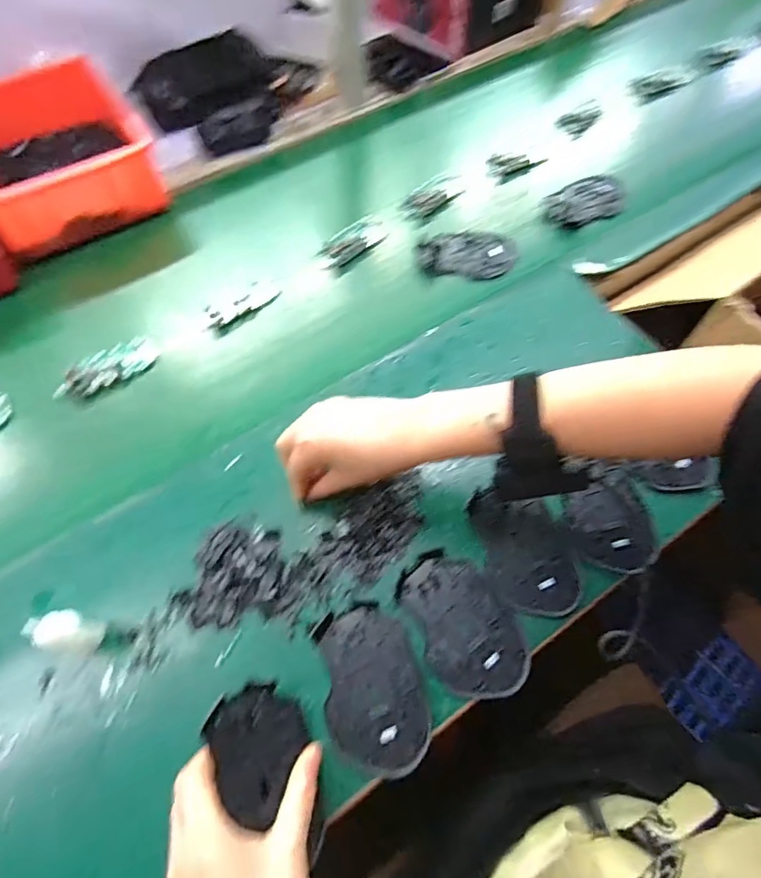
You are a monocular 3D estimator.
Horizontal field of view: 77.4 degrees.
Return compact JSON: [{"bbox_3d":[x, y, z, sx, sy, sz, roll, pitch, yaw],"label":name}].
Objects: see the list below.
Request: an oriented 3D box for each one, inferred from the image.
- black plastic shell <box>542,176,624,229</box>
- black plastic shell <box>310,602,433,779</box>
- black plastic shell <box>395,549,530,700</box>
[{"bbox_3d":[0.262,-0.305,0.607,0.114,0.013,0.073,-22,62,-9],"label":"black plastic shell"},{"bbox_3d":[-0.006,0.183,0.354,0.070,0.008,0.111,-12,63,-4],"label":"black plastic shell"},{"bbox_3d":[0.064,0.144,0.375,0.073,0.011,0.112,-31,66,-13],"label":"black plastic shell"}]

